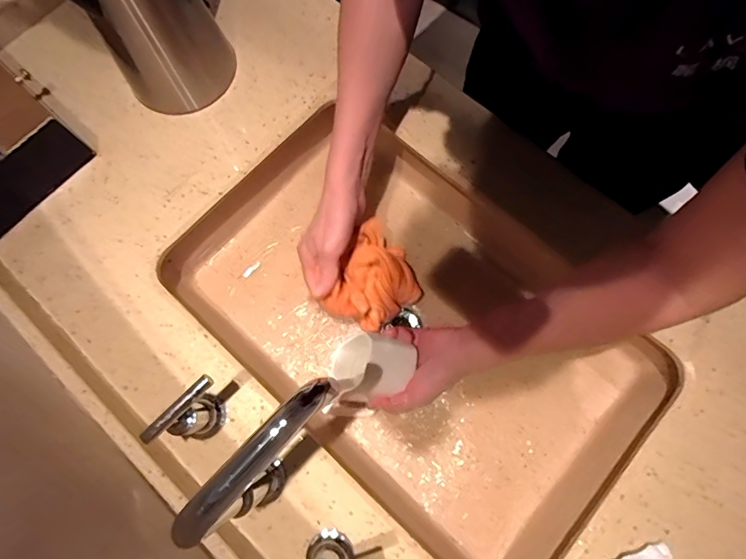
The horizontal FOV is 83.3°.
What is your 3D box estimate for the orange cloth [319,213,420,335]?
[{"bbox_3d":[0.010,0.005,0.555,0.096,0.089,0.126,24,76,7],"label":"orange cloth"}]

